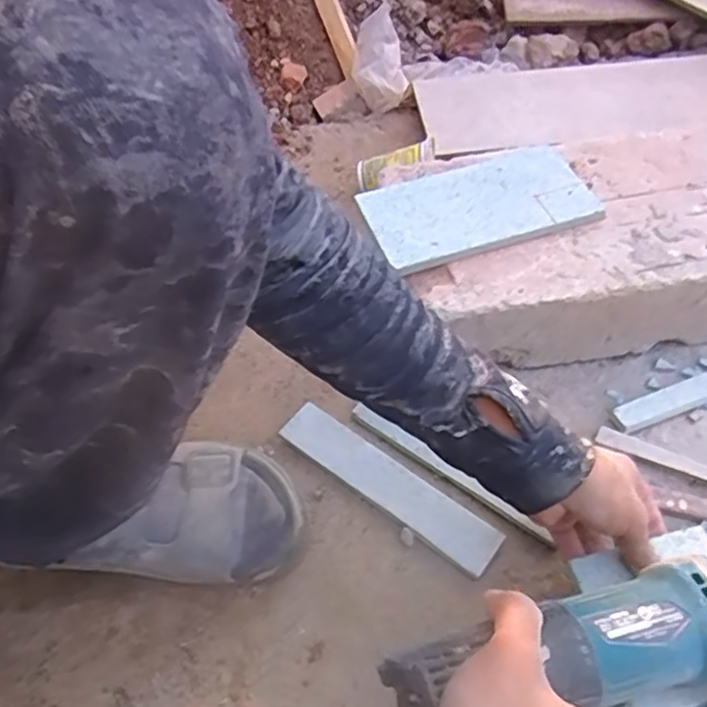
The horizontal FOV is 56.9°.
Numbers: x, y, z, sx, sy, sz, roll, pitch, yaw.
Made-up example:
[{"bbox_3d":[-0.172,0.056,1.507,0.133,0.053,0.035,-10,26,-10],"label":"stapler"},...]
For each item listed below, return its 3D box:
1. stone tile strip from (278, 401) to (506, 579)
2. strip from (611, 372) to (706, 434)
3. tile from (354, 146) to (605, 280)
[{"bbox_3d":[0.026,0.106,0.528,0.195,0.015,0.038,32,60,23],"label":"stone tile strip"},{"bbox_3d":[0.276,0.042,0.571,0.114,0.011,0.026,-19,55,-13],"label":"strip"},{"bbox_3d":[0.112,-0.132,0.582,0.195,0.016,0.109,-15,54,-10],"label":"tile"}]

